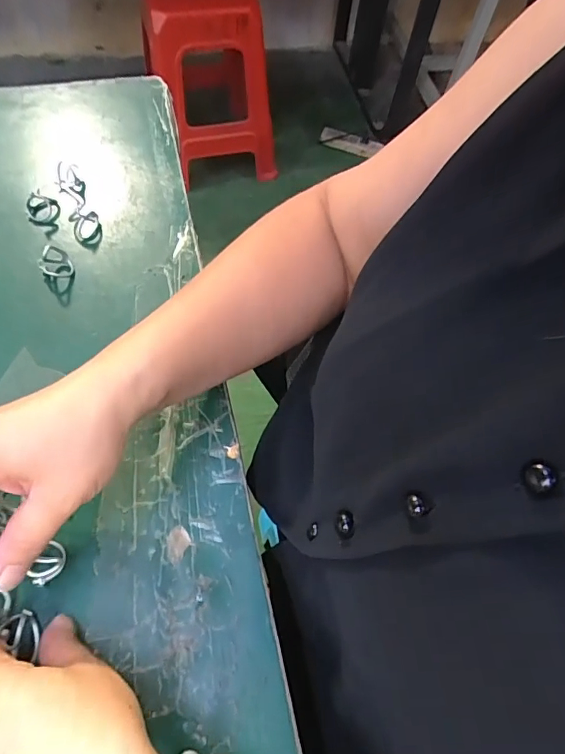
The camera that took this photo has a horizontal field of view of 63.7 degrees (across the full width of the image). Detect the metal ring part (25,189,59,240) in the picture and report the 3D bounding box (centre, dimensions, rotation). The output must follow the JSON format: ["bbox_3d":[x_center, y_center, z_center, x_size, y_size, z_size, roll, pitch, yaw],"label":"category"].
[{"bbox_3d":[-0.210,-0.144,0.399,0.028,0.018,0.038,-26,66,-17],"label":"metal ring part"}]

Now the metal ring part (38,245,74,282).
[{"bbox_3d":[-0.186,-0.093,0.370,0.025,0.027,0.021,-27,66,-17],"label":"metal ring part"}]

